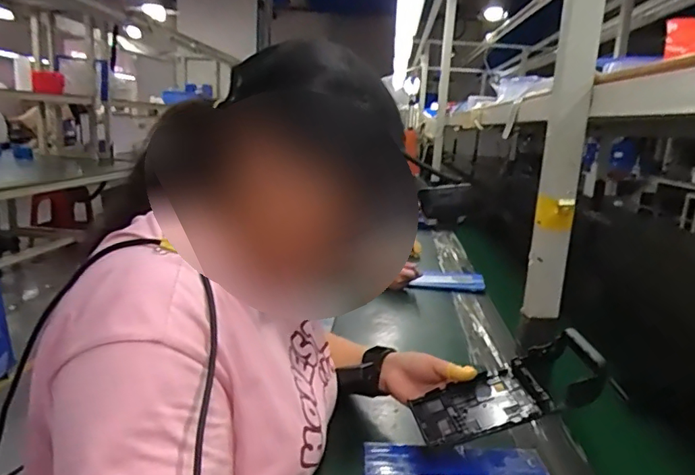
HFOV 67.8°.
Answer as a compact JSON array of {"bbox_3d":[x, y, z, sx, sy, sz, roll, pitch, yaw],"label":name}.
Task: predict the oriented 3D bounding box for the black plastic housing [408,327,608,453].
[{"bbox_3d":[0.185,0.182,0.602,0.214,0.049,0.082,-23,15,-3],"label":"black plastic housing"}]

